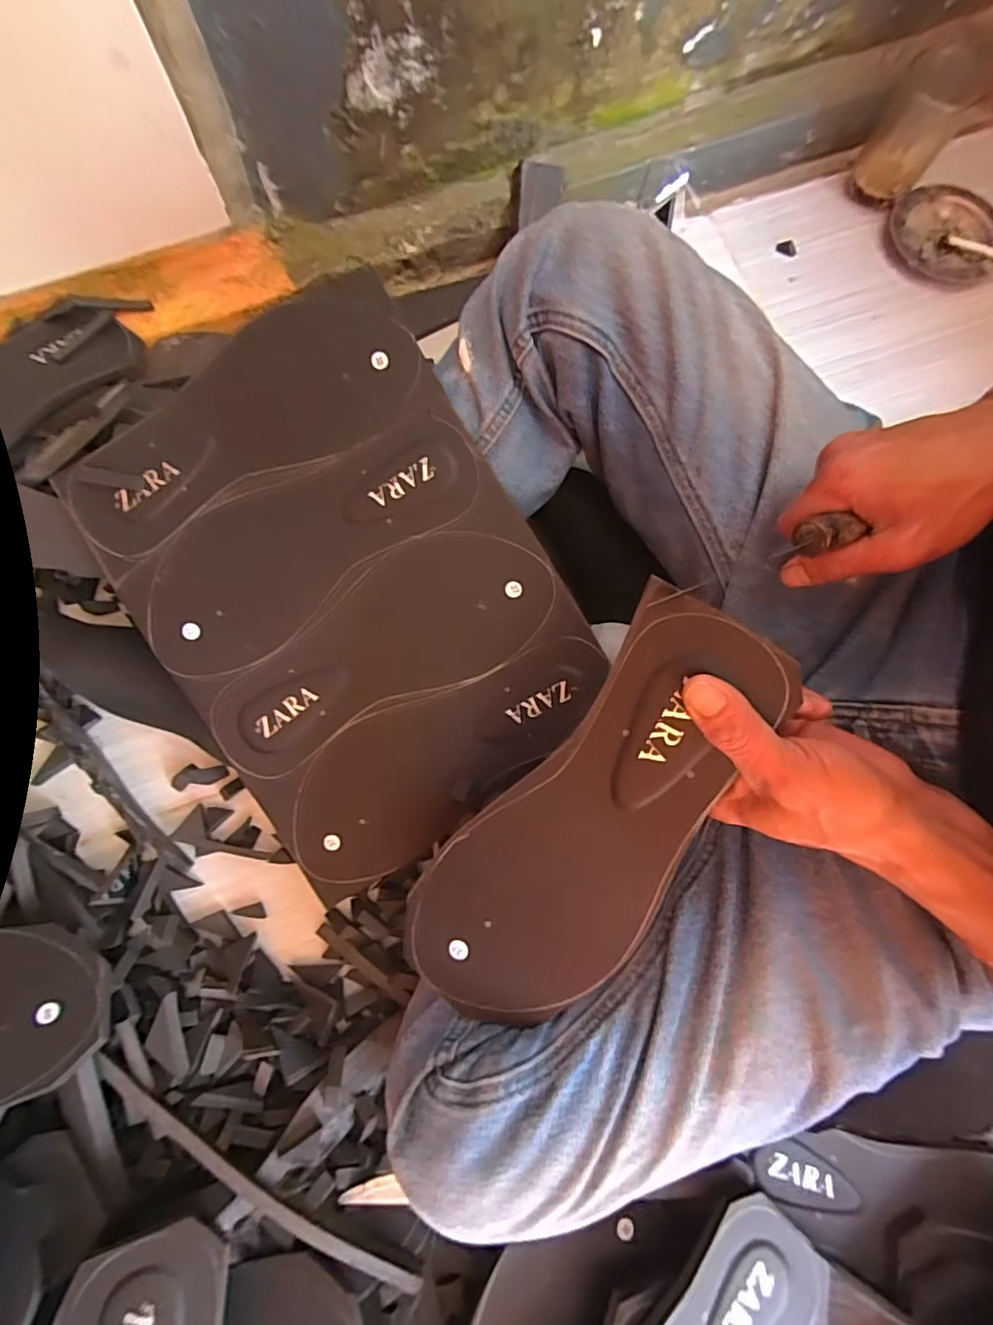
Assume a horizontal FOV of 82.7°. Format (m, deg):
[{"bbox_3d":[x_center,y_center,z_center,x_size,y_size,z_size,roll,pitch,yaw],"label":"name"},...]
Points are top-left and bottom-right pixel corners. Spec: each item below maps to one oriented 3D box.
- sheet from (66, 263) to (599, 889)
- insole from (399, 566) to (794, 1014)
[{"bbox_3d":[-0.105,-0.045,0.379,0.252,0.009,0.341,-32,93,2],"label":"sheet"},{"bbox_3d":[0.046,0.085,0.283,0.097,0.007,0.243,39,105,11],"label":"insole"}]

